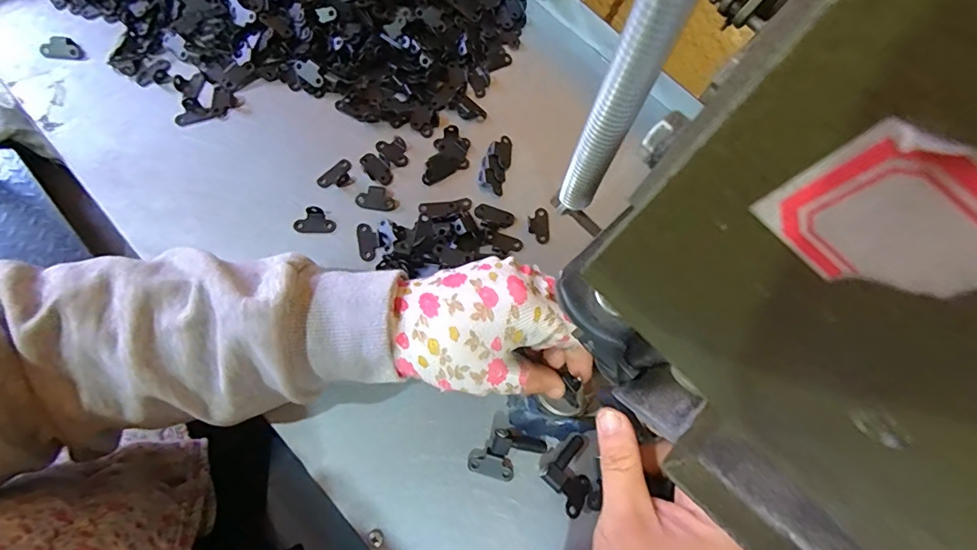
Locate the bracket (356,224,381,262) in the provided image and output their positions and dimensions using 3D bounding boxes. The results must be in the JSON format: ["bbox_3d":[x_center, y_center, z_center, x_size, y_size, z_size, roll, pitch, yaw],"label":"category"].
[{"bbox_3d":[-0.088,-0.025,0.340,0.015,0.004,0.030,-13,74,-11],"label":"bracket"}]

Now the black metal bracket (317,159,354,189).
[{"bbox_3d":[-0.115,-0.075,0.353,0.029,0.004,0.021,-40,80,-17],"label":"black metal bracket"}]

